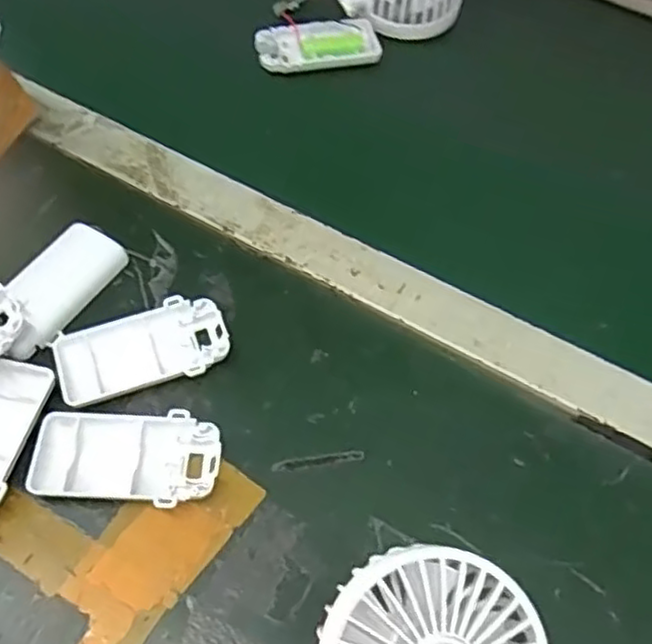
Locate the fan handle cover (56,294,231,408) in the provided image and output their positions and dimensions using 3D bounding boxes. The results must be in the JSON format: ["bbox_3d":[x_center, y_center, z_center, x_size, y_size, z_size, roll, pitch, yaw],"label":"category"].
[{"bbox_3d":[-0.106,0.017,0.403,0.096,0.013,0.049,-14,61,-13],"label":"fan handle cover"}]

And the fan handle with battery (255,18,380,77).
[{"bbox_3d":[-0.006,-0.221,0.551,0.096,0.019,0.046,-3,59,-6],"label":"fan handle with battery"}]

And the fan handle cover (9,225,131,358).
[{"bbox_3d":[-0.165,-0.023,0.418,0.041,0.014,0.095,27,61,12],"label":"fan handle cover"}]

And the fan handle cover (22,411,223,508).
[{"bbox_3d":[-0.106,0.073,0.368,0.095,0.015,0.048,3,59,-2],"label":"fan handle cover"}]

